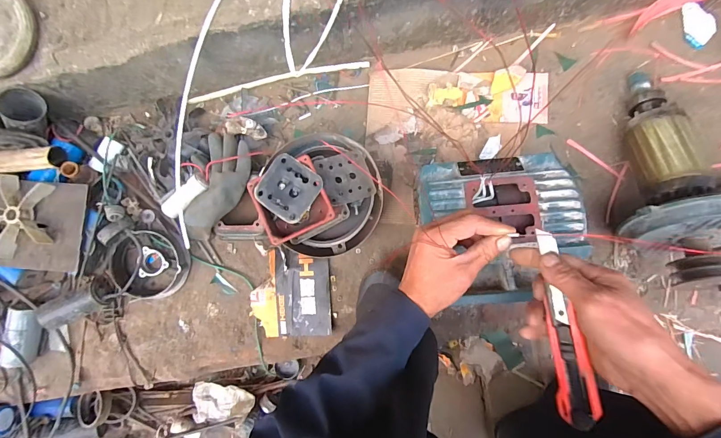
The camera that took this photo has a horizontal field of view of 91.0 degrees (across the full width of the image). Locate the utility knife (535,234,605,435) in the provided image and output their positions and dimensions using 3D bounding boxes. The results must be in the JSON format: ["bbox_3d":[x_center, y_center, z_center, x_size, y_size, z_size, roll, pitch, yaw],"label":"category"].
[{"bbox_3d":[0.204,0.107,0.353,0.036,0.018,0.184,-15,80,44],"label":"utility knife"}]

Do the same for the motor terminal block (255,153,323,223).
[{"bbox_3d":[-0.107,-0.046,0.531,0.084,0.012,0.082,34,89,8],"label":"motor terminal block"}]

